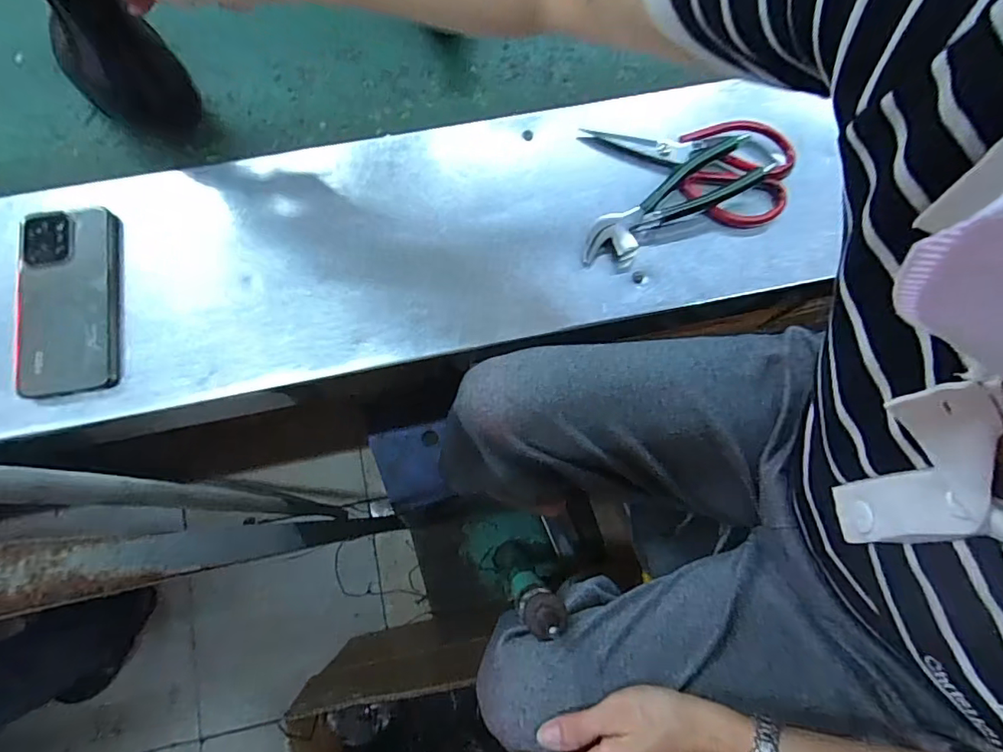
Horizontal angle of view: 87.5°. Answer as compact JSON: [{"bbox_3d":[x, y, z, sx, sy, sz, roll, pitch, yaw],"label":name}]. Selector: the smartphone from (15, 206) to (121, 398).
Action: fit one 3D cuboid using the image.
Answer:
[{"bbox_3d":[-0.384,-0.069,0.464,0.088,0.017,0.171,-7,83,-4],"label":"smartphone"}]

